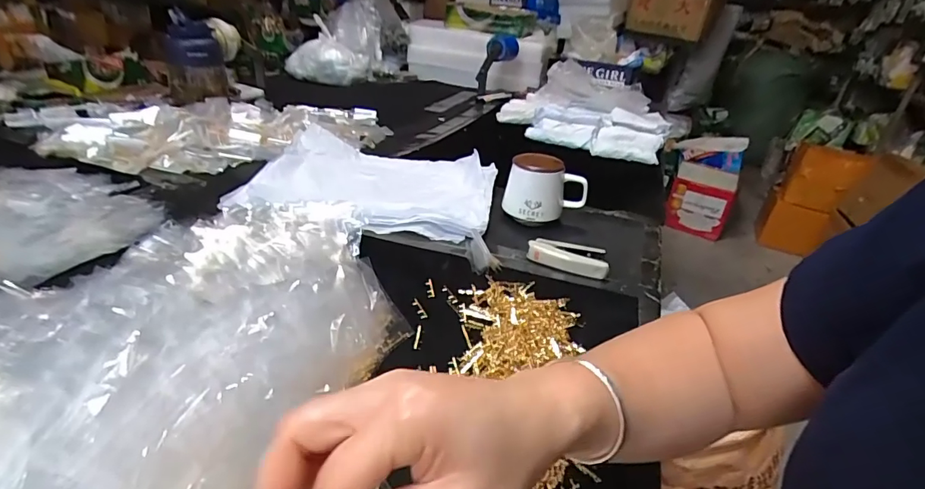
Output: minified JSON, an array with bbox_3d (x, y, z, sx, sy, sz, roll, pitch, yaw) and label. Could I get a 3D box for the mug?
[{"bbox_3d":[0.124,-0.077,0.691,0.115,0.090,0.078,14,30,13],"label":"mug"}]

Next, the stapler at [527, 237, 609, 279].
[{"bbox_3d":[0.136,0.015,0.599,0.099,0.021,0.054,14,30,13],"label":"stapler"}]

